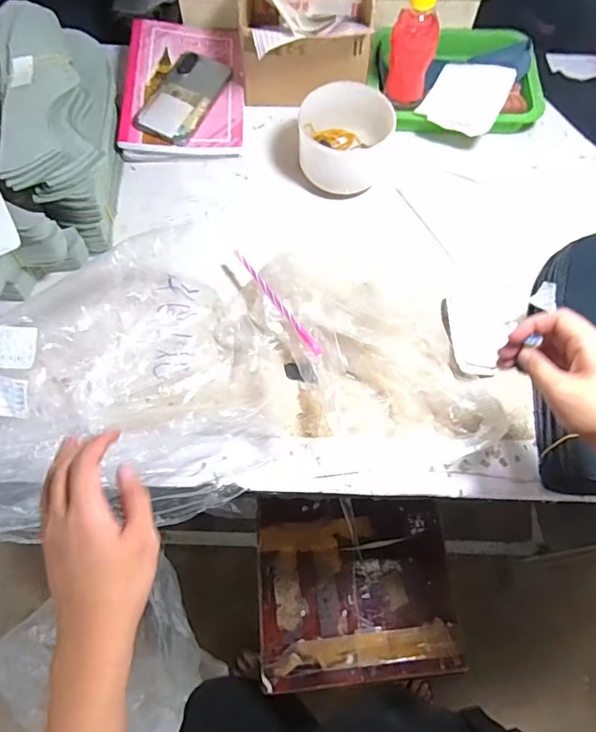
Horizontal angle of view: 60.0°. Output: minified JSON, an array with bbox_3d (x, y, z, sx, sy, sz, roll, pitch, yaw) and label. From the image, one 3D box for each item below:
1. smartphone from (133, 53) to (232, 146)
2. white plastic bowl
[{"bbox_3d":[-0.166,-0.396,0.752,0.088,0.016,0.179,19,62,4],"label":"smartphone"},{"bbox_3d":[0.064,-0.310,0.711,0.122,0.086,0.119,0,66,0],"label":"white plastic bowl"}]

